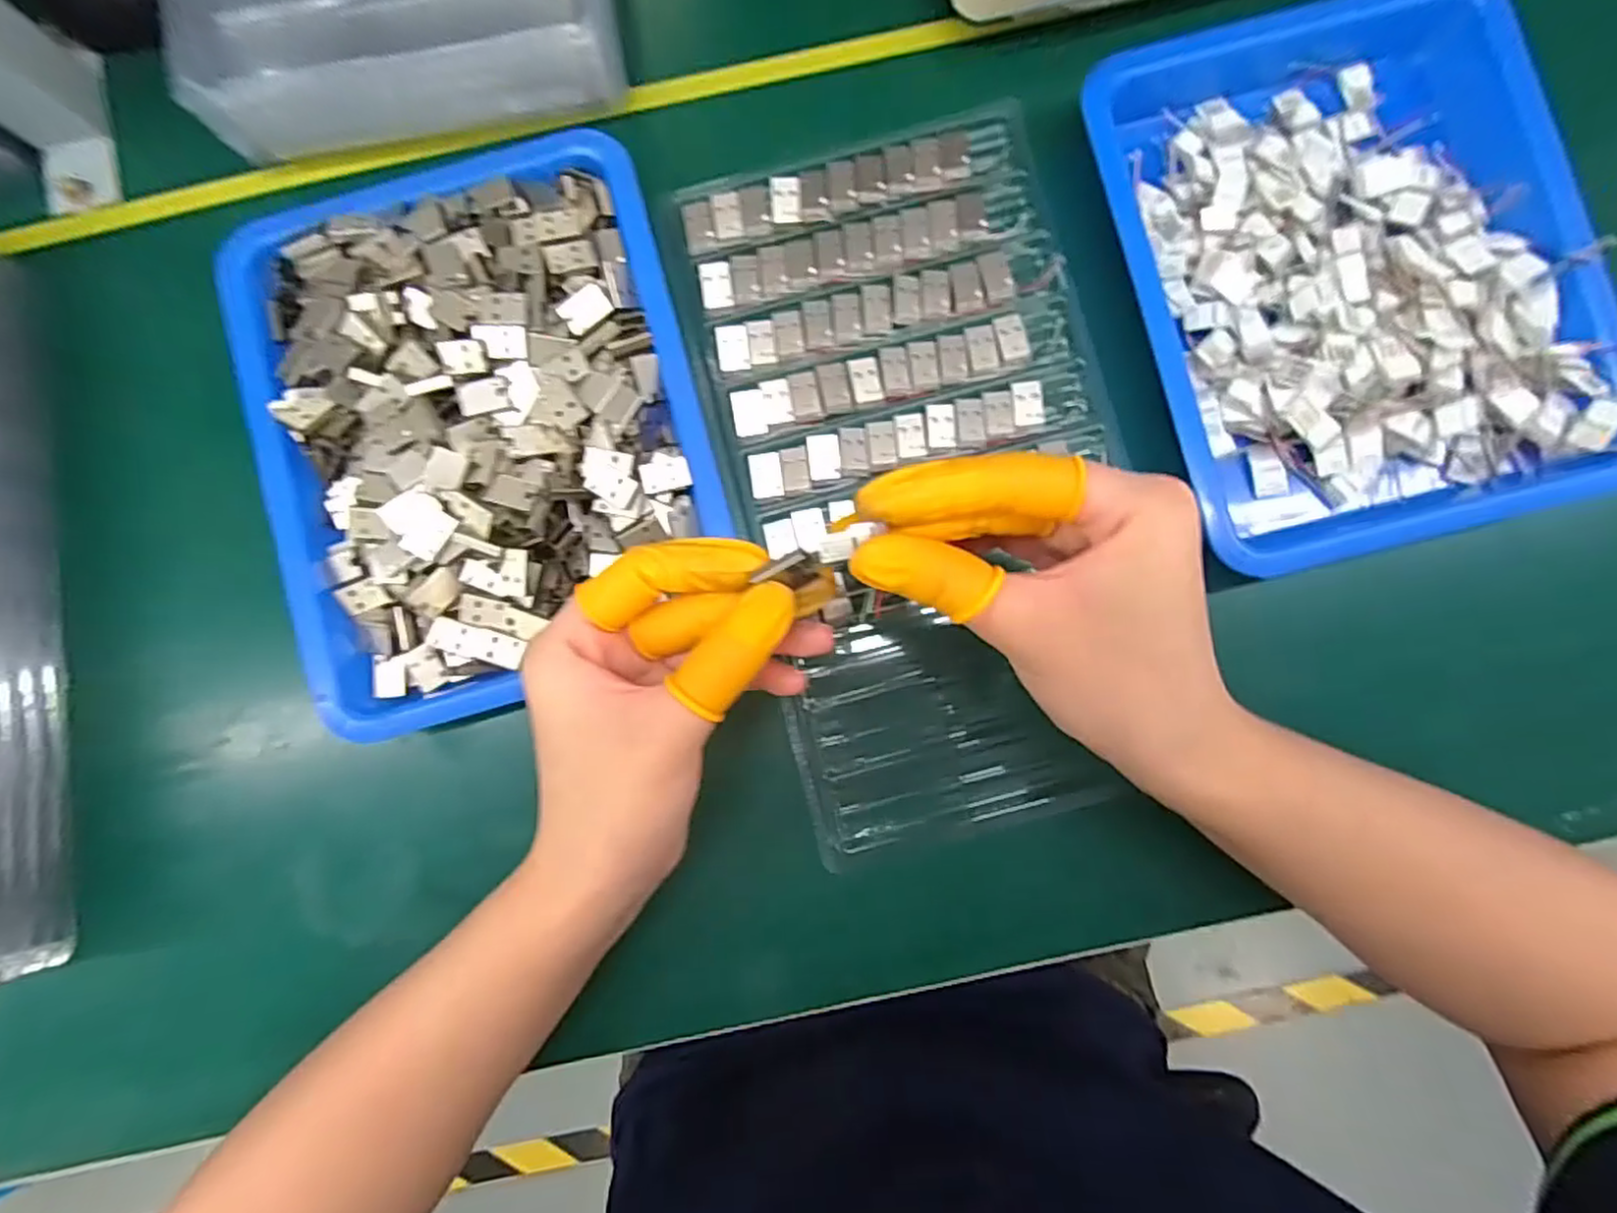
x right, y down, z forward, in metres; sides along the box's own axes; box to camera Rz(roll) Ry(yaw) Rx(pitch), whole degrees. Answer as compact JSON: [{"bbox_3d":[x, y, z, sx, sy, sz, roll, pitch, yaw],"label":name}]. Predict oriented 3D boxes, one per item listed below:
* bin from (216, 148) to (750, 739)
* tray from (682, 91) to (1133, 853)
[{"bbox_3d":[-0.131,-0.072,0.279,0.168,0.036,0.211,-16,86,1],"label":"bin"},{"bbox_3d":[0.048,-0.055,0.293,0.152,0.013,0.288,-13,86,1],"label":"tray"}]

